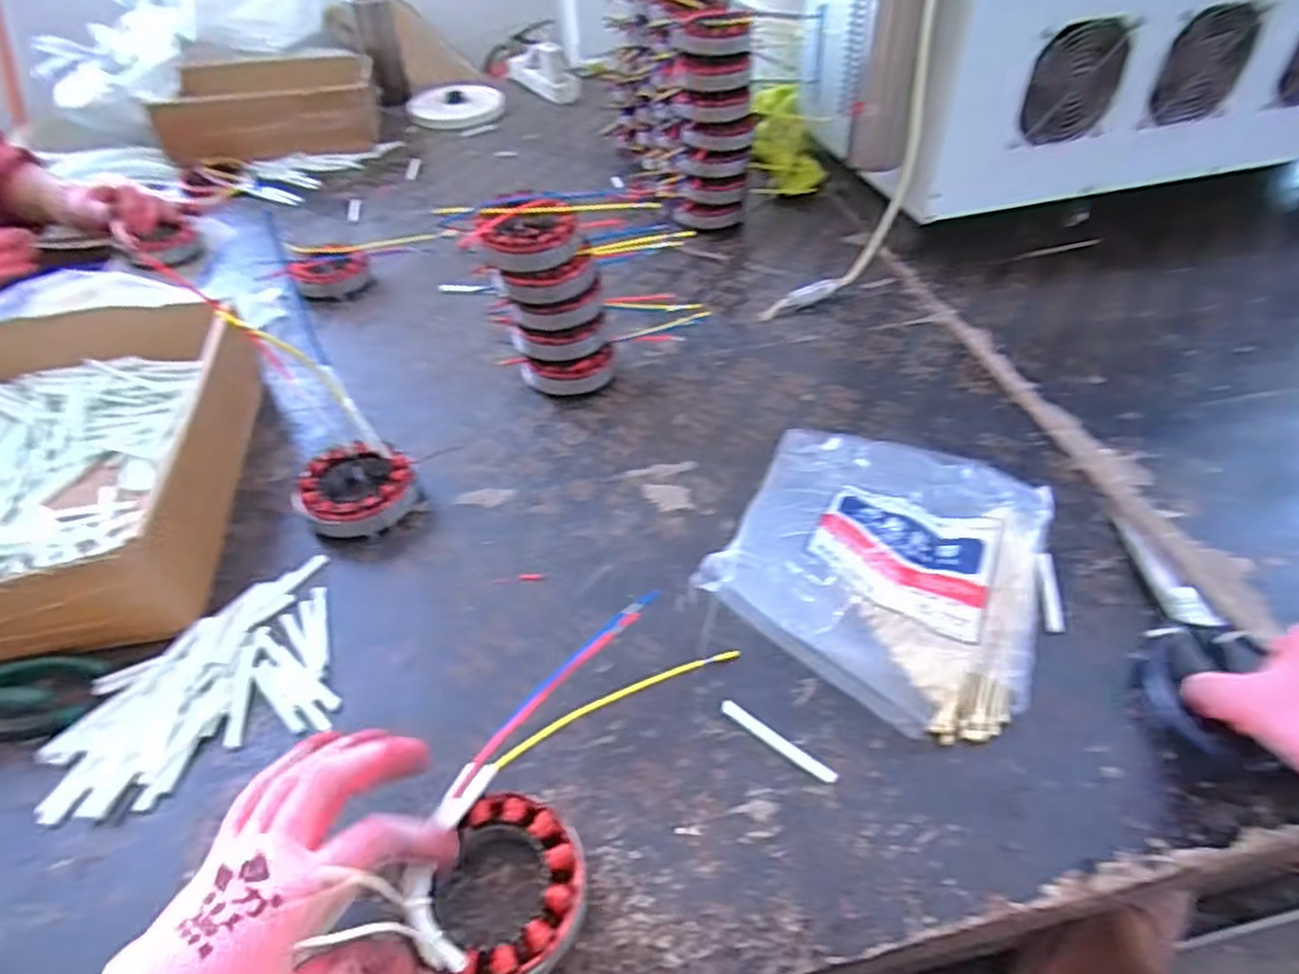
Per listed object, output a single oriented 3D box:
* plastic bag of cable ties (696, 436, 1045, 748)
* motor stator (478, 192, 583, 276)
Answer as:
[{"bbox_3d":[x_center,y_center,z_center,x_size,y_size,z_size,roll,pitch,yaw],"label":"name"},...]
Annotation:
[{"bbox_3d":[0.166,0.031,0.486,0.202,0.063,0.250,17,48,18],"label":"plastic bag of cable ties"},{"bbox_3d":[-0.100,-0.212,0.596,0.082,0.039,0.074,-2,45,1],"label":"motor stator"}]

